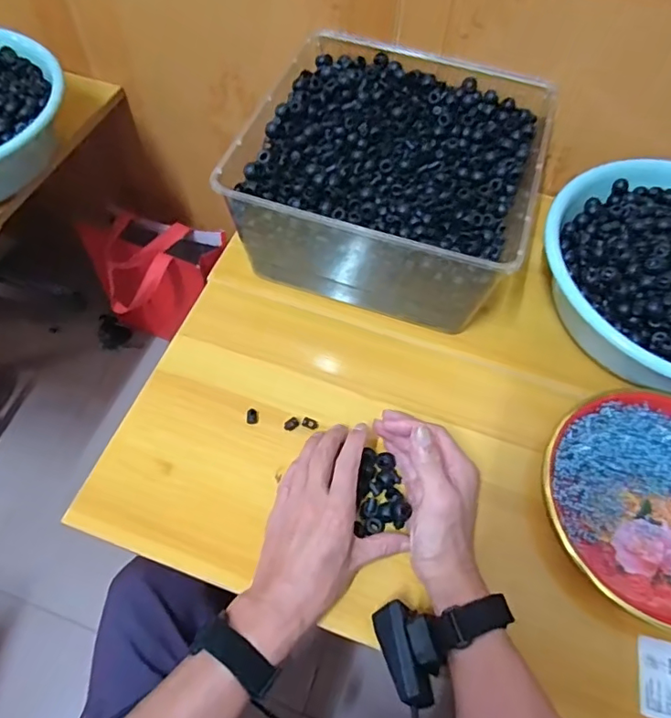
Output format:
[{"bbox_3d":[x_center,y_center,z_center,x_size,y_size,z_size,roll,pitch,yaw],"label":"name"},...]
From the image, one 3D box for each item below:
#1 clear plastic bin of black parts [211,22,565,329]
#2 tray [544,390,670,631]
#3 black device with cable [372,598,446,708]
[{"bbox_3d":[0.063,-0.195,0.598,0.284,0.129,0.267,17,61,7],"label":"clear plastic bin of black parts"},{"bbox_3d":[0.308,0.133,0.509,0.215,0.035,0.203,1,60,-2],"label":"tray"},{"bbox_3d":[0.057,0.226,0.415,0.036,0.030,0.072,-16,62,-11],"label":"black device with cable"}]

